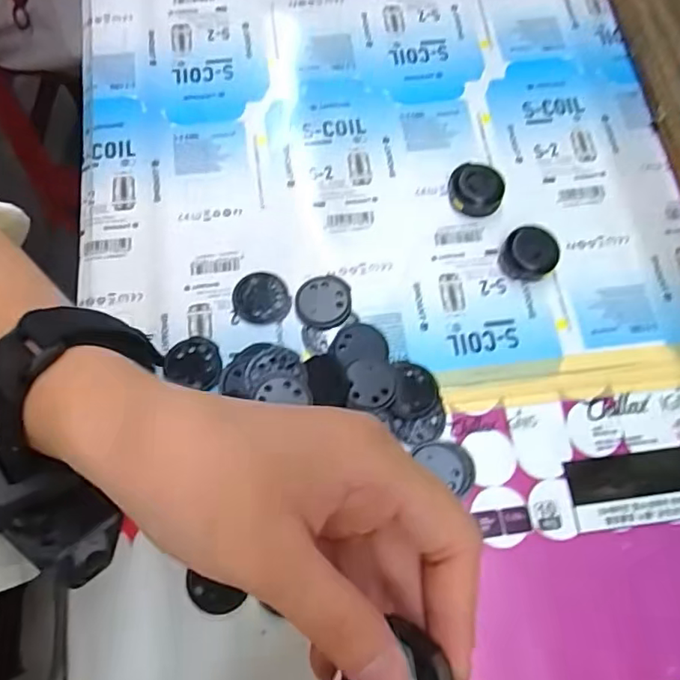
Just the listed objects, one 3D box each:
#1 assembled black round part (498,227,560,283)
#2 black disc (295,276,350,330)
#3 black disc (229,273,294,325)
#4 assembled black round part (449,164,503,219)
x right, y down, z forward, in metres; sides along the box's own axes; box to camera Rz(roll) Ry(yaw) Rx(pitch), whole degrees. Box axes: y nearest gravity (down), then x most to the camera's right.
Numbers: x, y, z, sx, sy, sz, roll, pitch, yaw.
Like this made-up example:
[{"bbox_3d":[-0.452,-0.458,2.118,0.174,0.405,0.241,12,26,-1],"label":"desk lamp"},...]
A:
[{"bbox_3d":[0.103,-0.045,0.313,0.027,0.013,0.028,0,72,-1],"label":"assembled black round part"},{"bbox_3d":[-0.009,-0.020,0.305,0.029,0.005,0.031,0,72,-1],"label":"black disc"},{"bbox_3d":[-0.042,-0.022,0.306,0.031,0.004,0.029,0,72,-1],"label":"black disc"},{"bbox_3d":[0.077,-0.085,0.324,0.030,0.012,0.025,38,75,11],"label":"assembled black round part"}]

